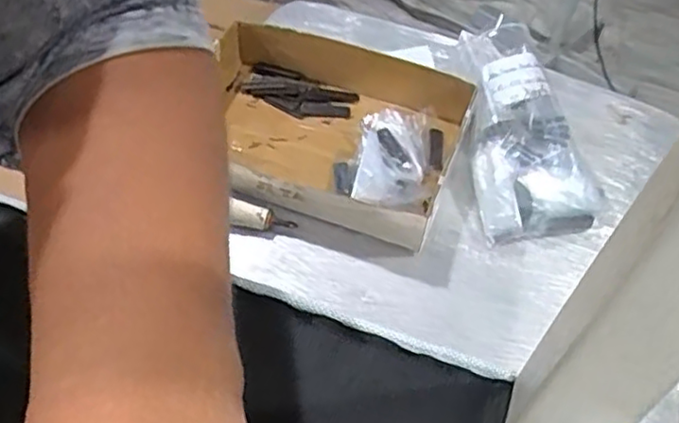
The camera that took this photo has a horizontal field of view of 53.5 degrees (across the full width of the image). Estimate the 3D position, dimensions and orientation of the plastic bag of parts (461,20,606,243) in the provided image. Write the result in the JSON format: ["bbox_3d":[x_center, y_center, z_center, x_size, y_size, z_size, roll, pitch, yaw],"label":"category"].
[{"bbox_3d":[0.206,-0.092,0.761,0.133,0.093,0.261,-10,83,-13],"label":"plastic bag of parts"}]

